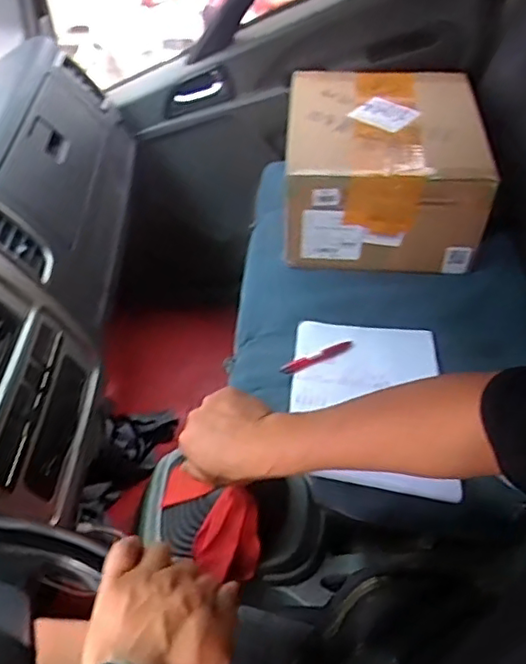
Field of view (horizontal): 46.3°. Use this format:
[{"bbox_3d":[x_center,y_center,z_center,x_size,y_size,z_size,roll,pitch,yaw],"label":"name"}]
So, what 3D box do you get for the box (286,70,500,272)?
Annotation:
[{"bbox_3d":[0.211,-0.301,1.117,0.324,0.183,0.335,1,49,5],"label":"box"}]

